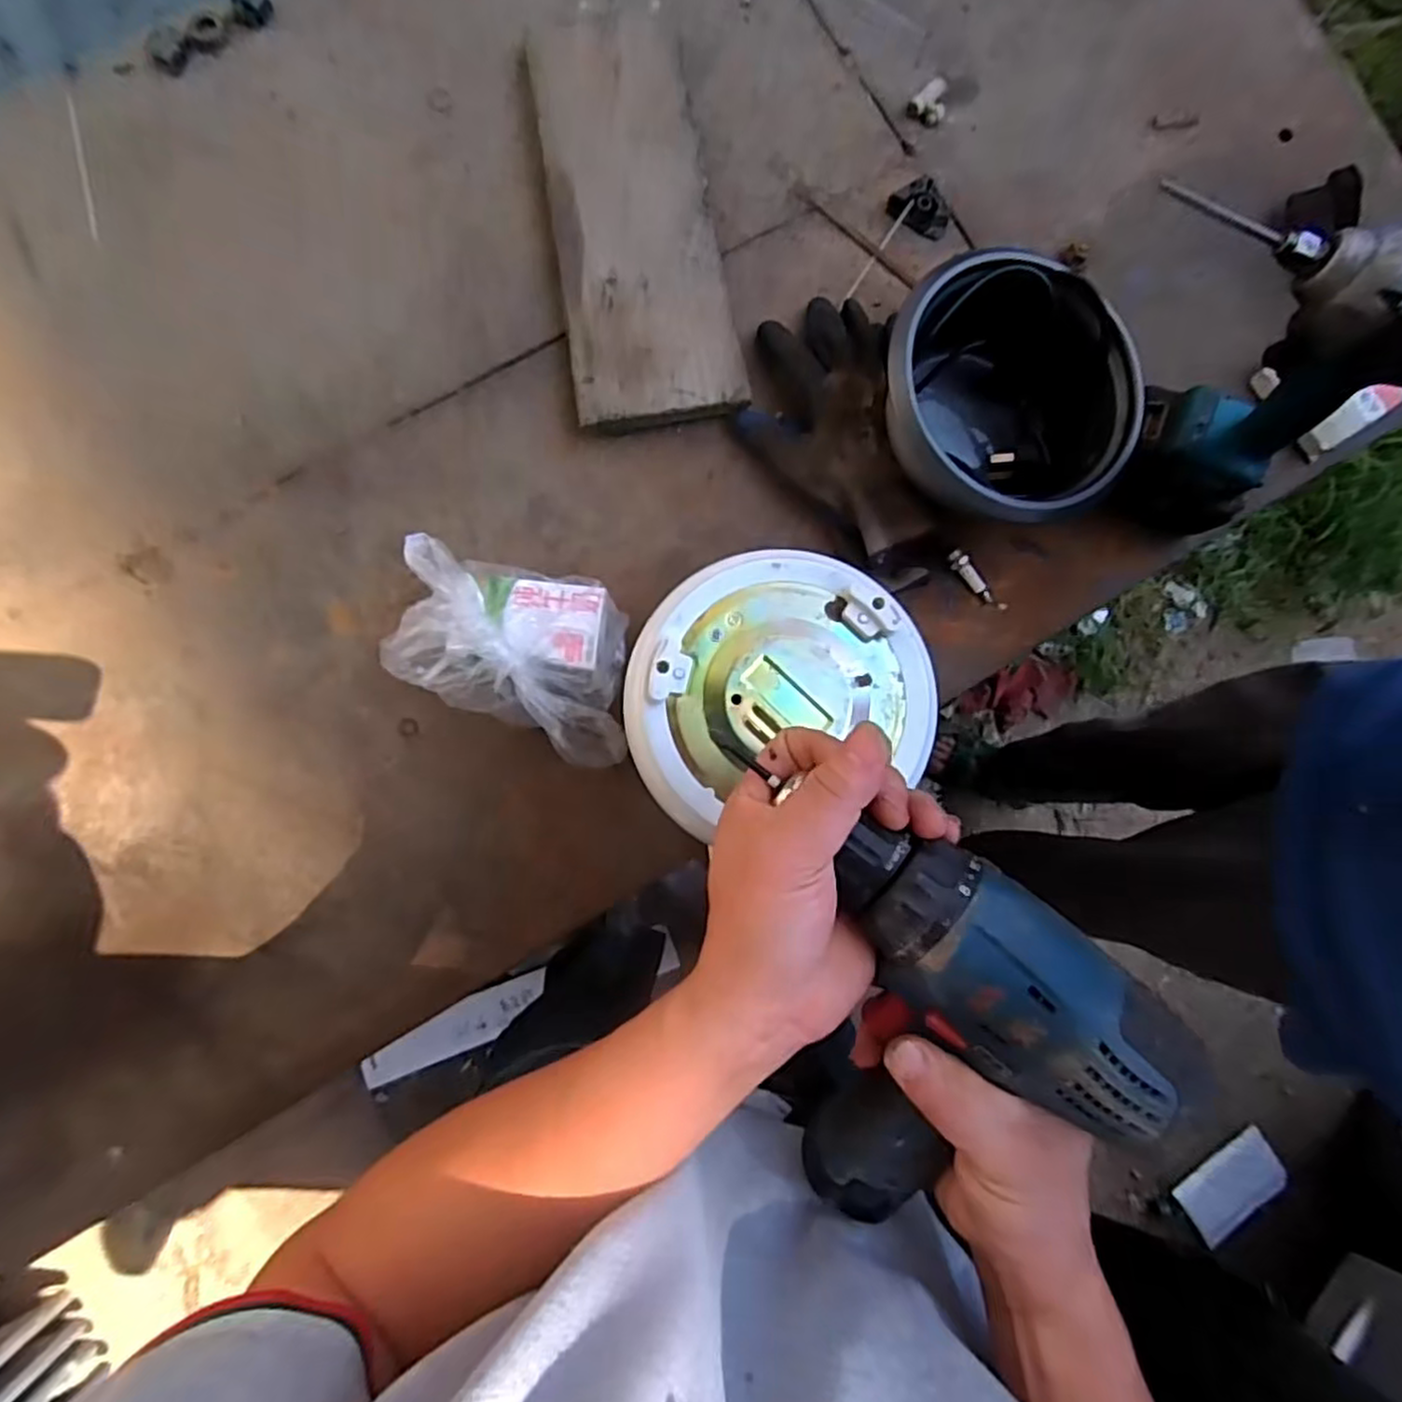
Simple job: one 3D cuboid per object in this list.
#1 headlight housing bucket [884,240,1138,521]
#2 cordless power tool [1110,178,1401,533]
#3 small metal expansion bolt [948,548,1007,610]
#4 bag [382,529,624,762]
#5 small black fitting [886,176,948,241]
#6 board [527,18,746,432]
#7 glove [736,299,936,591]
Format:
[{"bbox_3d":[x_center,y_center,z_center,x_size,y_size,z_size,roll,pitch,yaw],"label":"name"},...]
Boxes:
[{"bbox_3d":[0.225,-0.223,0.568,0.194,0.107,0.178,34,84,-2],"label":"headlight housing bucket"},{"bbox_3d":[0.358,-0.208,0.483,0.173,0.231,0.081,39,83,-1],"label":"cordless power tool"},{"bbox_3d":[0.224,-0.096,0.592,0.064,0.014,0.014,44,83,-1],"label":"small metal expansion bolt"},{"bbox_3d":[-0.132,-0.033,0.536,0.181,0.070,0.128,14,85,-4],"label":"bag"},{"bbox_3d":[0.185,-0.414,0.617,0.051,0.023,0.037,34,84,-2],"label":"small black fitting"},{"bbox_3d":[-0.053,-0.389,0.584,0.129,0.029,0.342,-8,87,-6],"label":"board"},{"bbox_3d":[0.101,-0.202,0.579,0.132,0.050,0.241,-11,87,-6],"label":"glove"}]

